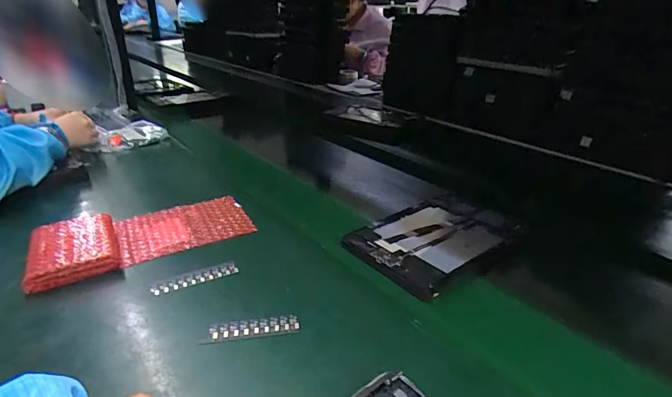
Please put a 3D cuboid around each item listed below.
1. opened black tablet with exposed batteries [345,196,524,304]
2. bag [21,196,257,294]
[{"bbox_3d":[0.150,0.049,0.573,0.250,0.013,0.159,-20,33,-34],"label":"opened black tablet with exposed batteries"},{"bbox_3d":[-0.261,0.047,0.561,0.269,0.031,0.122,-14,30,-29],"label":"bag"}]

